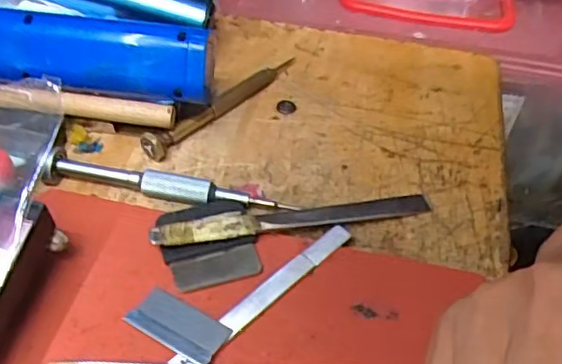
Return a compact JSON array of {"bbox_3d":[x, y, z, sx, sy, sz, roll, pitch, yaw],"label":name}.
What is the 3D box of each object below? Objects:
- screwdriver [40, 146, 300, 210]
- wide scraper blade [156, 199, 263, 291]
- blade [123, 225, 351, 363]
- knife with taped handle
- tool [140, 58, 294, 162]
[{"bbox_3d":[-0.051,0.000,0.266,0.112,0.013,0.011,8,47,3],"label":"screwdriver"},{"bbox_3d":[-0.030,0.024,0.245,0.038,0.007,0.041,-11,49,-14],"label":"wide scraper blade"},{"bbox_3d":[-0.027,0.045,0.228,0.035,0.004,0.125,36,54,26],"label":"blade"},{"bbox_3d":[0.008,0.014,0.256,0.124,0.012,0.012,-10,48,-13],"label":"knife with taped handle"},{"bbox_3d":[-0.028,-0.042,0.309,0.012,0.009,0.105,36,54,26],"label":"tool"}]

